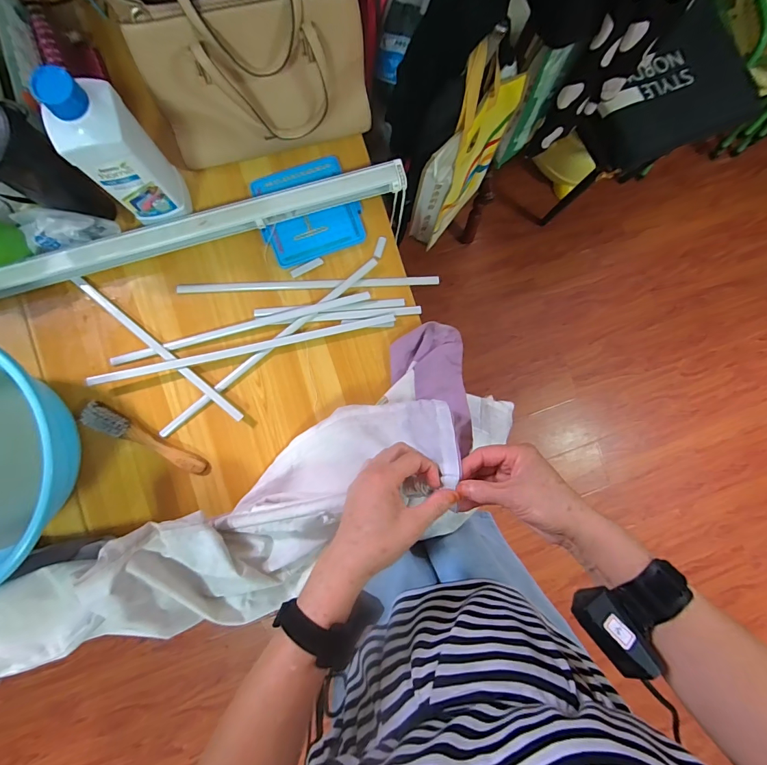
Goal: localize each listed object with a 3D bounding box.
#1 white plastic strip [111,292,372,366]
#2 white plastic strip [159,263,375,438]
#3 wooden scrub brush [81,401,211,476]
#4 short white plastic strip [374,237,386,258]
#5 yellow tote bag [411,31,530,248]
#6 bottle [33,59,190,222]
[{"bbox_3d":[-0.225,-0.087,0.624,0.414,0.012,0.015,-16,89,-4],"label":"white plastic strip"},{"bbox_3d":[-0.179,-0.058,0.625,0.429,0.010,0.018,-40,91,-4],"label":"white plastic strip"},{"bbox_3d":[-0.361,0.088,0.597,0.198,0.025,0.034,27,86,-2],"label":"wooden scrub brush"},{"bbox_3d":[-0.006,-0.225,0.650,0.014,0.004,0.036,17,87,-3],"label":"short white plastic strip"},{"bbox_3d":[0.169,-0.465,0.784,0.108,0.353,0.256,27,86,-2],"label":"yellow tote bag"},{"bbox_3d":[-0.341,-0.287,0.505,0.085,0.215,0.075,-13,89,-4],"label":"bottle"}]

